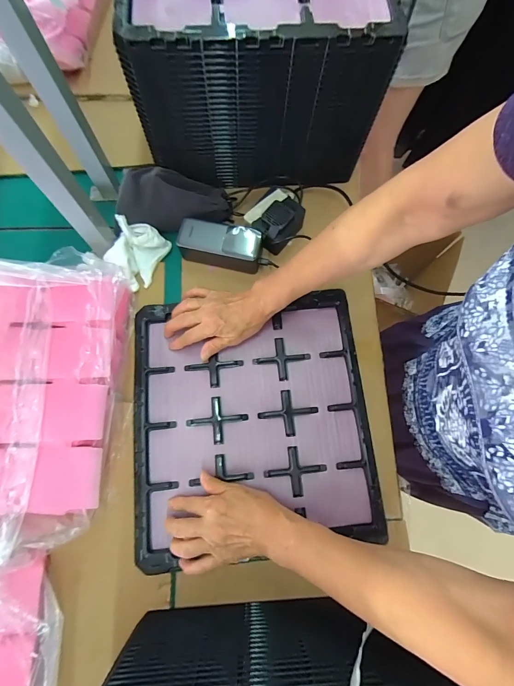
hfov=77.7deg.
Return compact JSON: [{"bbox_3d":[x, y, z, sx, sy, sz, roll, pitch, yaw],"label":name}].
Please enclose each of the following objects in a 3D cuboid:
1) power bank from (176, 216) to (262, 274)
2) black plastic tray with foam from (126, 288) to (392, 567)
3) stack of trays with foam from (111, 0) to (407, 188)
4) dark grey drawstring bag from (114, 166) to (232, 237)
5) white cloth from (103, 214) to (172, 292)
[{"bbox_3d":[-0.059,-0.157,0.522,0.129,0.059,0.058,12,76,3],"label":"power bank"},{"bbox_3d":[-0.007,0.102,0.470,0.333,0.020,0.344,-5,76,-2],"label":"black plastic tray with foam"},{"bbox_3d":[-0.001,-0.486,0.503,0.336,0.213,0.369,-1,75,-1],"label":"stack of trays with foam"},{"bbox_3d":[-0.140,-0.236,0.526,0.181,0.054,0.088,-5,76,-2],"label":"dark grey drawstring bag"},{"bbox_3d":[-0.193,-0.143,0.509,0.063,0.070,0.103,23,77,6],"label":"white cloth"}]

